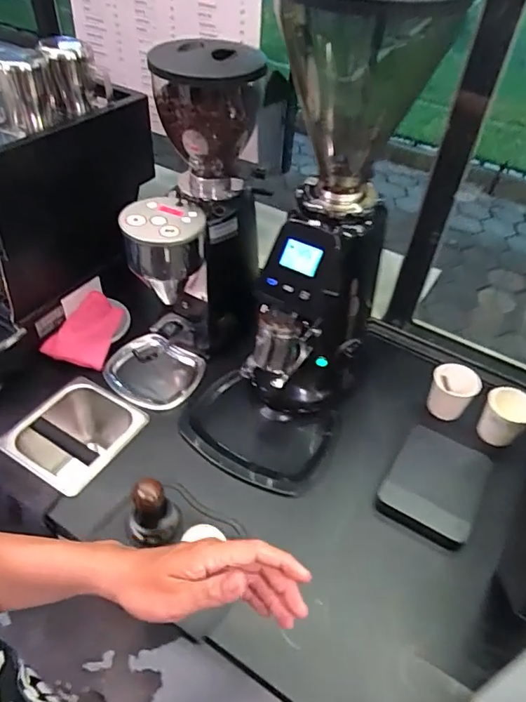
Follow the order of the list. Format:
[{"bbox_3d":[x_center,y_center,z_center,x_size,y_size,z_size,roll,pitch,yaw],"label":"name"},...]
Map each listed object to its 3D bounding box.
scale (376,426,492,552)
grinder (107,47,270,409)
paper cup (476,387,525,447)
[{"bbox_3d":[0.262,0.200,0.771,0.131,0.034,0.167,25,49,18],"label":"scale"},{"bbox_3d":[-0.132,-0.151,0.806,0.166,0.548,0.300,25,50,19],"label":"grinder"},{"bbox_3d":[0.403,0.113,0.842,0.072,0.086,0.069,2,46,-2],"label":"paper cup"}]

